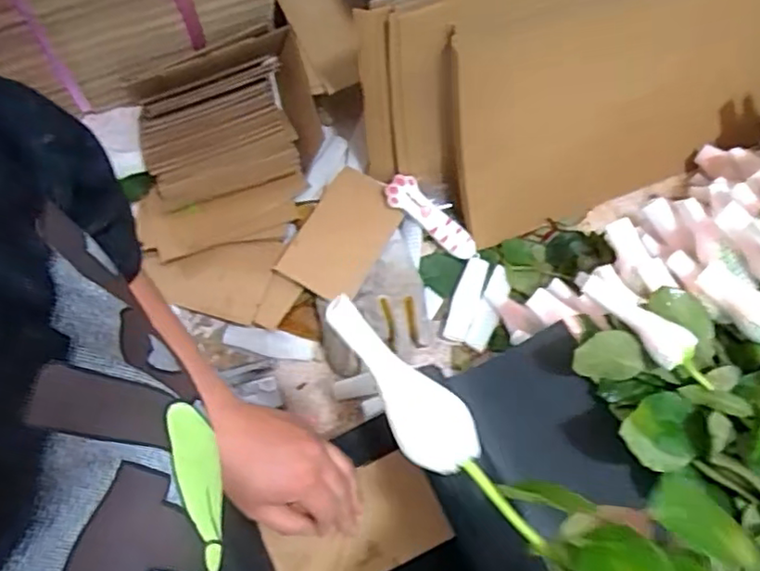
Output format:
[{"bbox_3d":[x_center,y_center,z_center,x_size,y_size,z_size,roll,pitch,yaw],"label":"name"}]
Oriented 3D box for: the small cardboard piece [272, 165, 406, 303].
[{"bbox_3d":[-0.037,-0.050,0.623,0.081,0.011,0.134,31,72,2],"label":"small cardboard piece"}]

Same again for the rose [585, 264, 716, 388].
[{"bbox_3d":[0.207,0.032,0.487,0.032,0.027,0.116,-32,57,-11],"label":"rose"}]

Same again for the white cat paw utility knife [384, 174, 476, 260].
[{"bbox_3d":[0.055,-0.070,0.642,0.111,0.016,0.035,40,74,-10],"label":"white cat paw utility knife"}]

